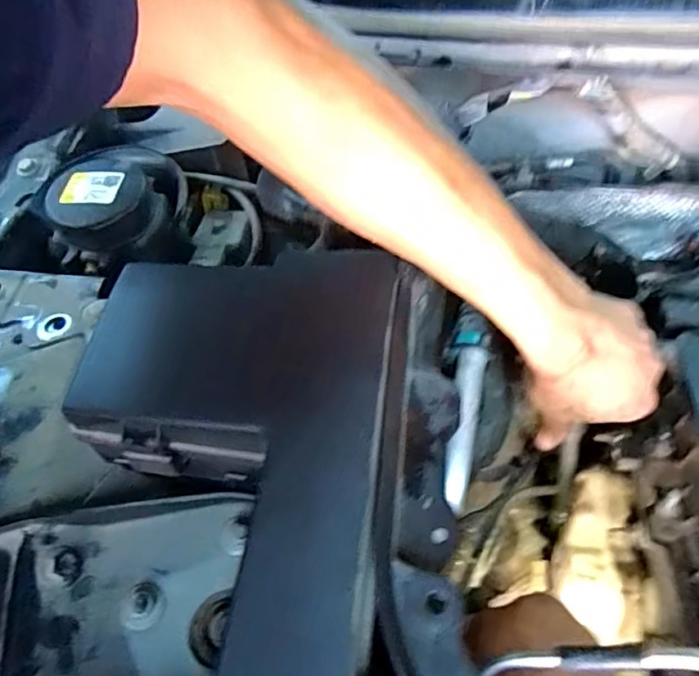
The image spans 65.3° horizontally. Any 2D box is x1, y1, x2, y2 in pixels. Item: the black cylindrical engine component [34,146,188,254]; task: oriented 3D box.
[{"bbox_3d":[-0.193,-0.116,0.450,0.113,0.046,0.104,-22,55,-14],"label":"black cylindrical engine component"}]

